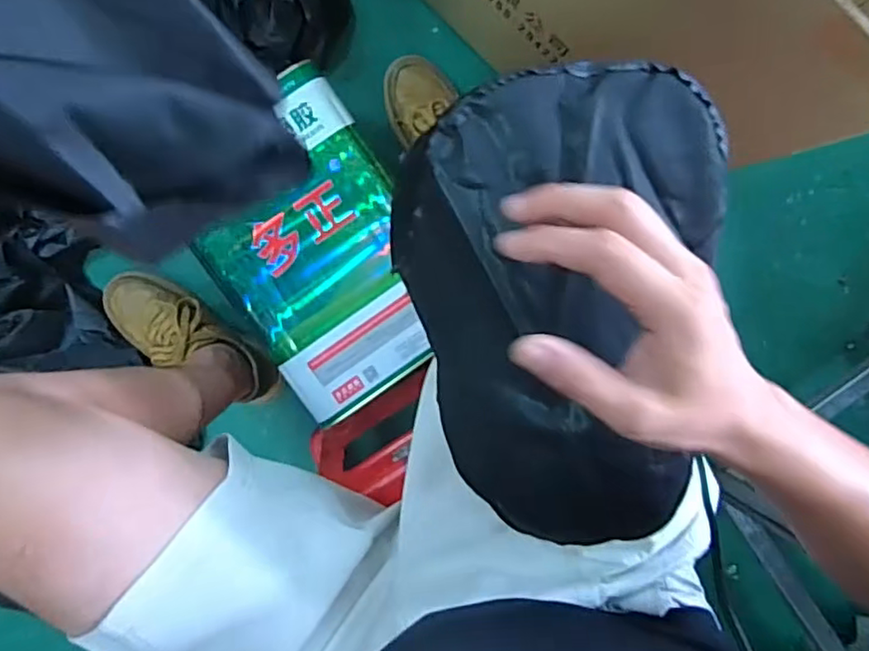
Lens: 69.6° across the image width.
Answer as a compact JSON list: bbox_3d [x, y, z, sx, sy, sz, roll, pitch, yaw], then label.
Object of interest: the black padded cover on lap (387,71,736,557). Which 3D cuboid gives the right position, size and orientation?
[{"bbox_3d":[0.097,-0.006,0.430,0.209,0.092,0.321,-17,98,-2],"label":"black padded cover on lap"}]

